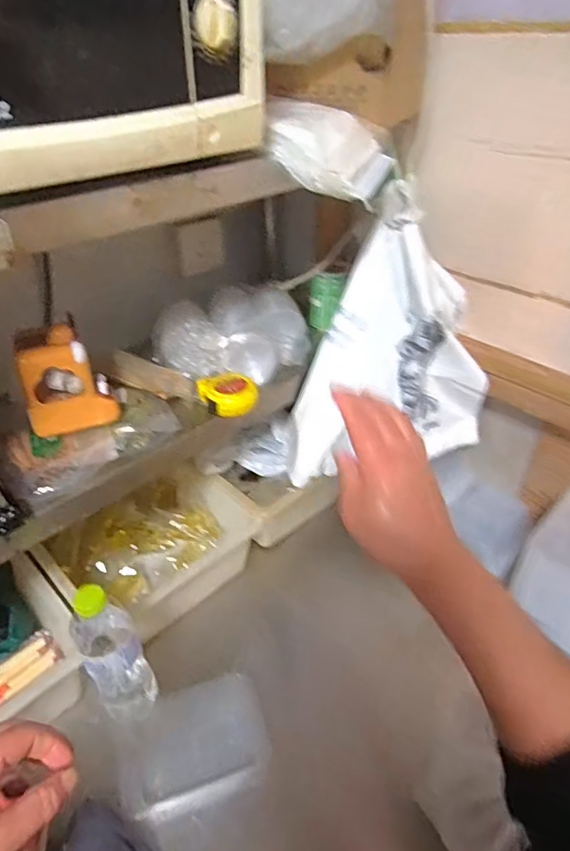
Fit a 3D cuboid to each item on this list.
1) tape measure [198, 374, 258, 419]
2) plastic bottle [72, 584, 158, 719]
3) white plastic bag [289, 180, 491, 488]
[{"bbox_3d":[-0.074,-0.041,0.695,0.070,0.035,0.056,-17,40,-15],"label":"tape measure"},{"bbox_3d":[-0.205,0.265,0.623,0.060,0.230,0.064,-29,44,-27],"label":"plastic bottle"},{"bbox_3d":[0.141,-0.117,0.764,0.293,0.355,0.117,-10,38,-7],"label":"white plastic bag"}]

